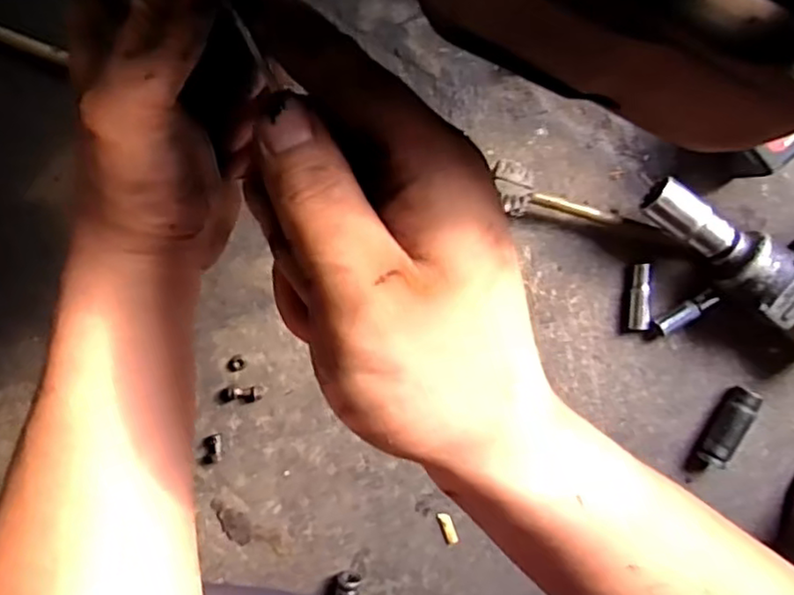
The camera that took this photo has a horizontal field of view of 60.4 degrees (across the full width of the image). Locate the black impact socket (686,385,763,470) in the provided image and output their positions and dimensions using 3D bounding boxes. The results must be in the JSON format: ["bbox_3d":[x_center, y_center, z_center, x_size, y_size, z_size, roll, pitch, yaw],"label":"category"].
[{"bbox_3d":[0.320,0.131,0.673,0.031,0.031,0.094,26,98,-2],"label":"black impact socket"}]

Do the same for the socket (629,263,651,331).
[{"bbox_3d":[0.230,0.000,0.640,0.019,0.016,0.064,-1,98,2],"label":"socket"}]

